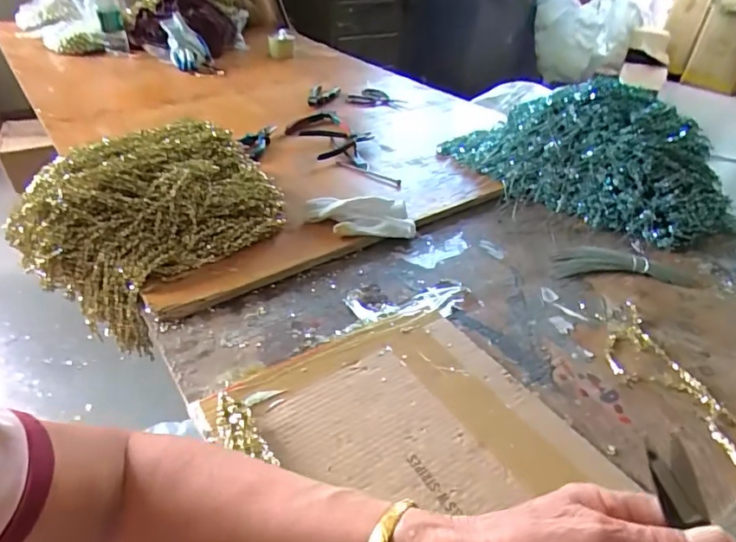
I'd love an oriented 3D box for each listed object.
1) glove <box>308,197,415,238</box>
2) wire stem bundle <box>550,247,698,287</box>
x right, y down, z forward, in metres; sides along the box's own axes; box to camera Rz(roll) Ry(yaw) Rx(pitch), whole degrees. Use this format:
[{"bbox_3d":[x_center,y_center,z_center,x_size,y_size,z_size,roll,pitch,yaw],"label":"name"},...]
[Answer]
[{"bbox_3d":[-0.010,-0.078,0.743,0.158,0.045,0.075,-1,37,-4],"label":"glove"},{"bbox_3d":[0.354,-0.011,0.700,0.192,0.014,0.072,4,37,2],"label":"wire stem bundle"}]

